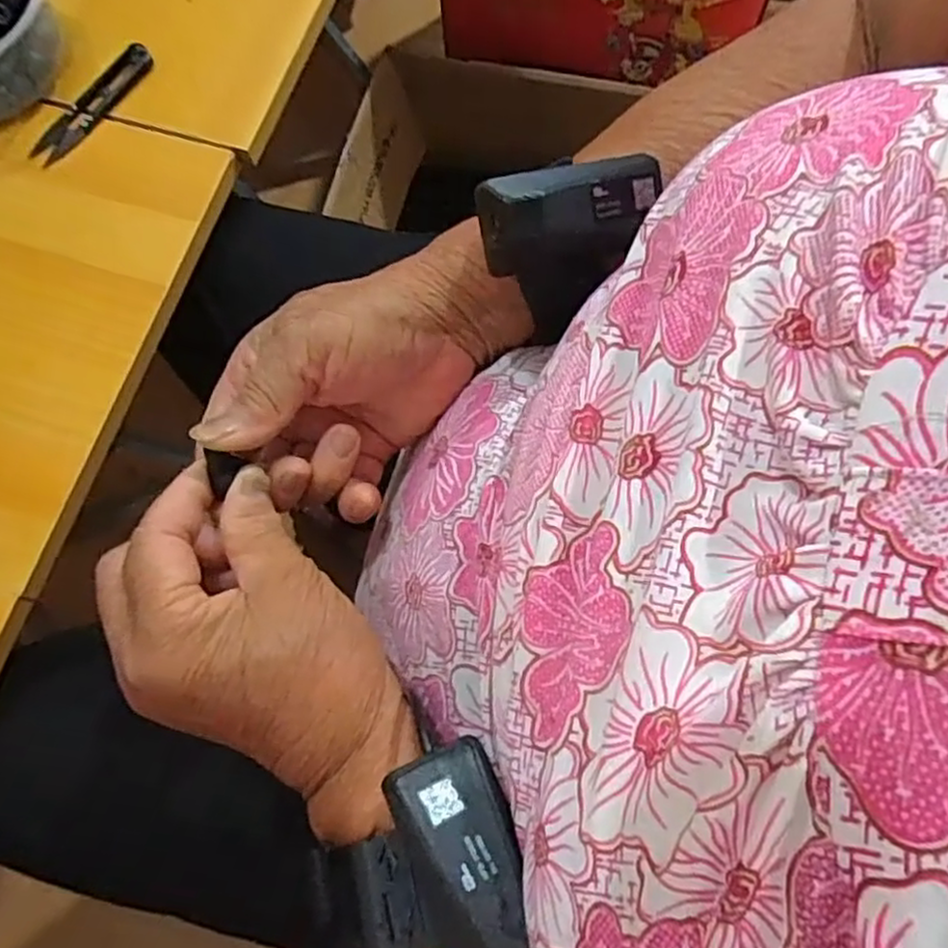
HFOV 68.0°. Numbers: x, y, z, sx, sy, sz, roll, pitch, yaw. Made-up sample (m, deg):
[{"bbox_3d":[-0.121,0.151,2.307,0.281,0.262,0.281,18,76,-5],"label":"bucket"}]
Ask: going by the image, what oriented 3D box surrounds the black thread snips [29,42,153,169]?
[{"bbox_3d":[-0.249,-0.242,0.457,0.026,0.009,0.099,35,78,12],"label":"black thread snips"}]

